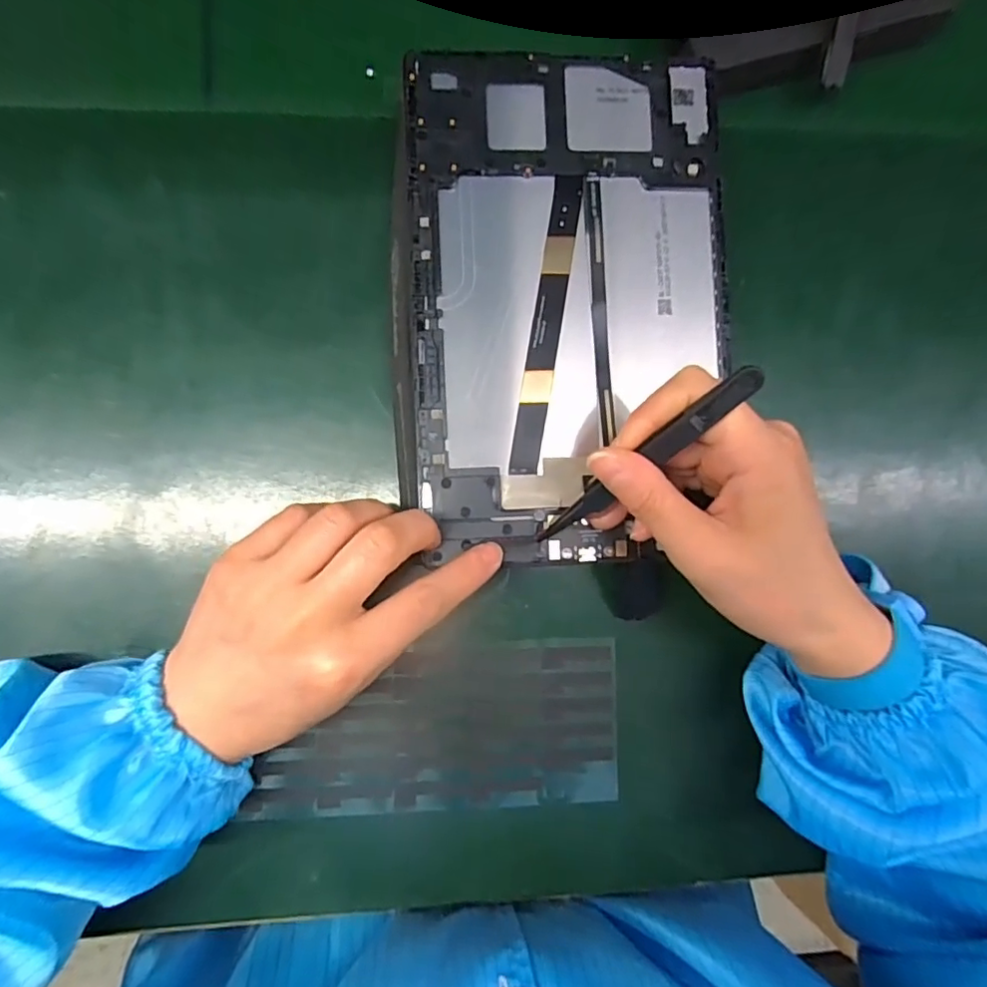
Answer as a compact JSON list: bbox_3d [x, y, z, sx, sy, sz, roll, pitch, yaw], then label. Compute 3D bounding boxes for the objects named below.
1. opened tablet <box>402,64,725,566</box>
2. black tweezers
[{"bbox_3d":[0.033,-0.090,0.274,0.155,0.014,0.238,-1,87,-5],"label":"opened tablet"},{"bbox_3d":[0.057,-0.010,0.227,0.011,0.008,0.114,47,125,-2],"label":"black tweezers"}]

